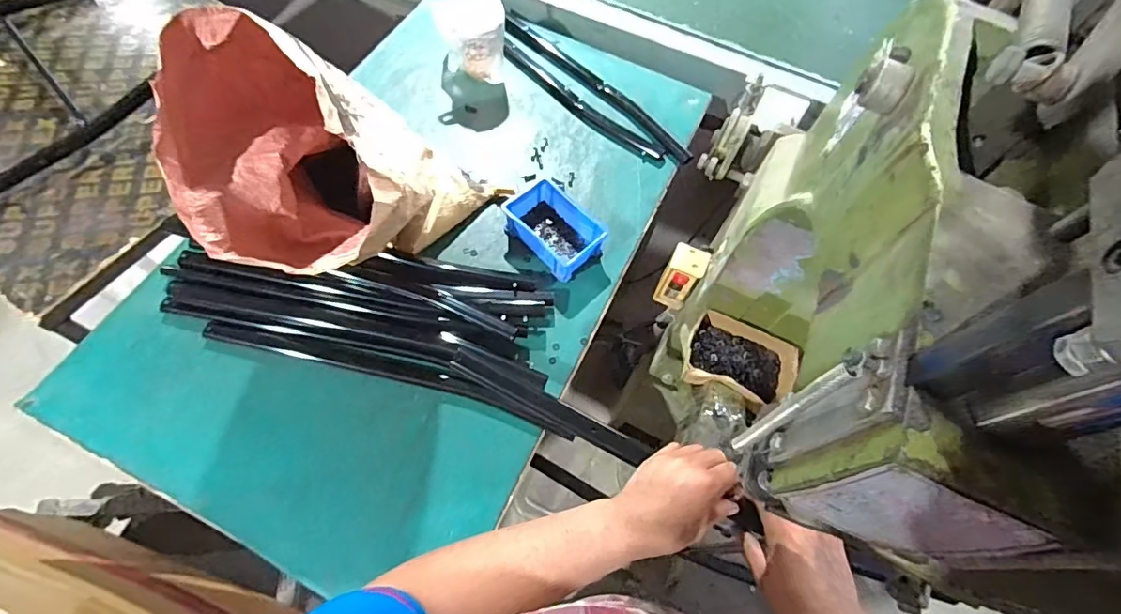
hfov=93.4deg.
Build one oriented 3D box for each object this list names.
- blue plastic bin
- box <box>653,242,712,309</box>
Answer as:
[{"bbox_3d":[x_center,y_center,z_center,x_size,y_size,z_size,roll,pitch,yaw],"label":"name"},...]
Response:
[{"bbox_3d":[-0.011,-0.123,0.818,0.151,0.046,0.100,43,67,16],"label":"blue plastic bin"},{"bbox_3d":[0.179,-0.043,0.796,0.055,0.115,0.044,24,63,8],"label":"box"}]

